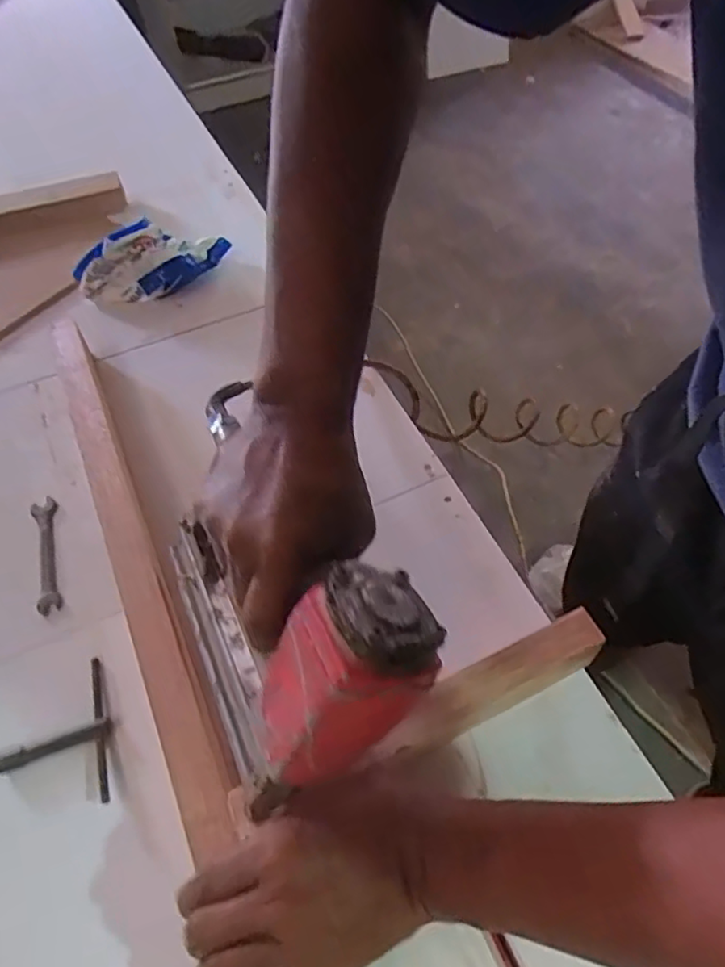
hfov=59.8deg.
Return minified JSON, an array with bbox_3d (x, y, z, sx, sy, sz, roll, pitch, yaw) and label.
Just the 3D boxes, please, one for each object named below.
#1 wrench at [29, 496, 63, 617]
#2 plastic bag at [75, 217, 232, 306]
[{"bbox_3d":[-0.266,0.058,0.530,0.022,0.012,0.110,-19,55,-9],"label":"wrench"},{"bbox_3d":[-0.235,-0.258,0.721,0.172,0.067,0.069,-33,59,-19],"label":"plastic bag"}]

